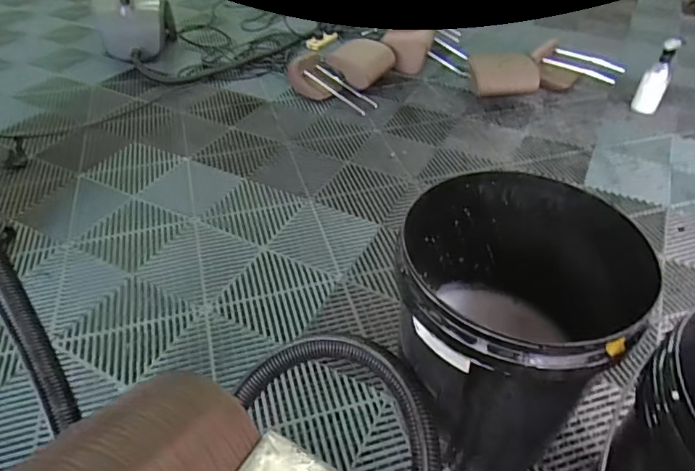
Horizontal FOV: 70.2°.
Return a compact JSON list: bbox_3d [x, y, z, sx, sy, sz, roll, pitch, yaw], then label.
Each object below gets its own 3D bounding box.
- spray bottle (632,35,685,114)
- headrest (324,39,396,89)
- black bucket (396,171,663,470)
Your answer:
[{"bbox_3d":[0.950,-0.486,1.517,0.077,0.208,0.075,25,48,25],"label":"spray bottle"},{"bbox_3d":[0.043,-0.595,1.697,0.169,0.116,0.167,27,47,25],"label":"headrest"},{"bbox_3d":[0.212,0.142,0.722,0.293,0.354,0.294,1,42,-1],"label":"black bucket"}]

